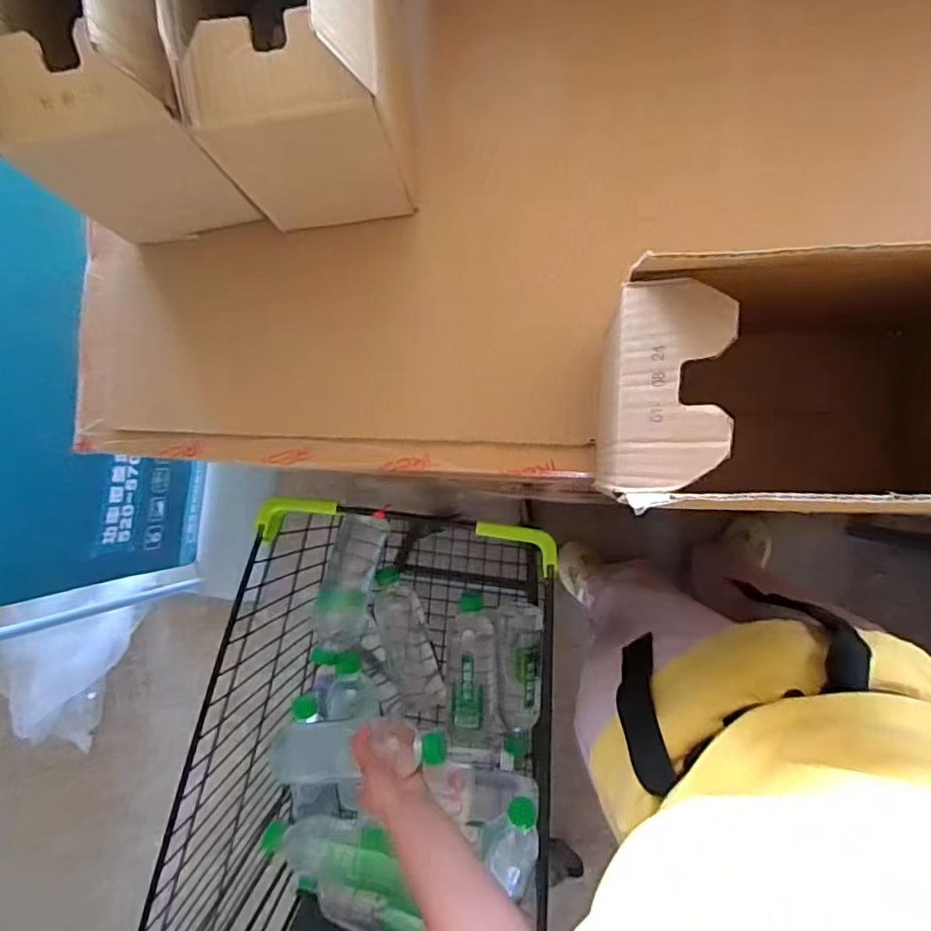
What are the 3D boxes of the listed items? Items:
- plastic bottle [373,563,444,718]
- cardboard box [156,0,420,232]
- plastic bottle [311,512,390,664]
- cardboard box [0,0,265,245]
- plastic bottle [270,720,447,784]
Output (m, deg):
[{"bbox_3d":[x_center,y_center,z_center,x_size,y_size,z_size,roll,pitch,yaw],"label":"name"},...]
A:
[{"bbox_3d":[-0.081,0.245,0.846,0.061,0.048,0.205,-15,86,7],"label":"plastic bottle"},{"bbox_3d":[-0.126,-0.341,0.455,0.135,0.215,0.243,-5,87,8],"label":"cardboard box"},{"bbox_3d":[-0.155,0.163,0.804,0.068,0.052,0.193,11,76,8],"label":"plastic bottle"},{"bbox_3d":[-0.254,-0.331,0.462,0.149,0.218,0.236,-1,88,8],"label":"cardboard box"},{"bbox_3d":[-0.121,0.323,0.696,0.202,0.058,0.062,-11,87,14],"label":"plastic bottle"}]

